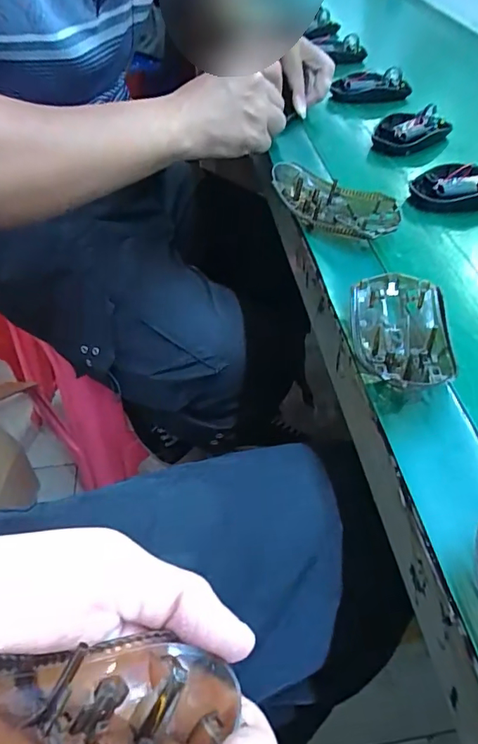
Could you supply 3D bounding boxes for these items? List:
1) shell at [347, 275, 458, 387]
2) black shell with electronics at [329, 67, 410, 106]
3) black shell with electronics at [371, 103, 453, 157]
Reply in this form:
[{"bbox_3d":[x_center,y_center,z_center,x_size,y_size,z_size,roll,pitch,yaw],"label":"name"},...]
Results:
[{"bbox_3d":[0.104,-0.029,0.305,0.060,0.028,0.099,5,49,4],"label":"shell"},{"bbox_3d":[0.170,-0.369,0.620,0.104,0.030,0.042,-13,50,-12],"label":"black shell with electronics"},{"bbox_3d":[0.189,-0.265,0.534,0.091,0.034,0.058,-10,56,-2],"label":"black shell with electronics"}]

